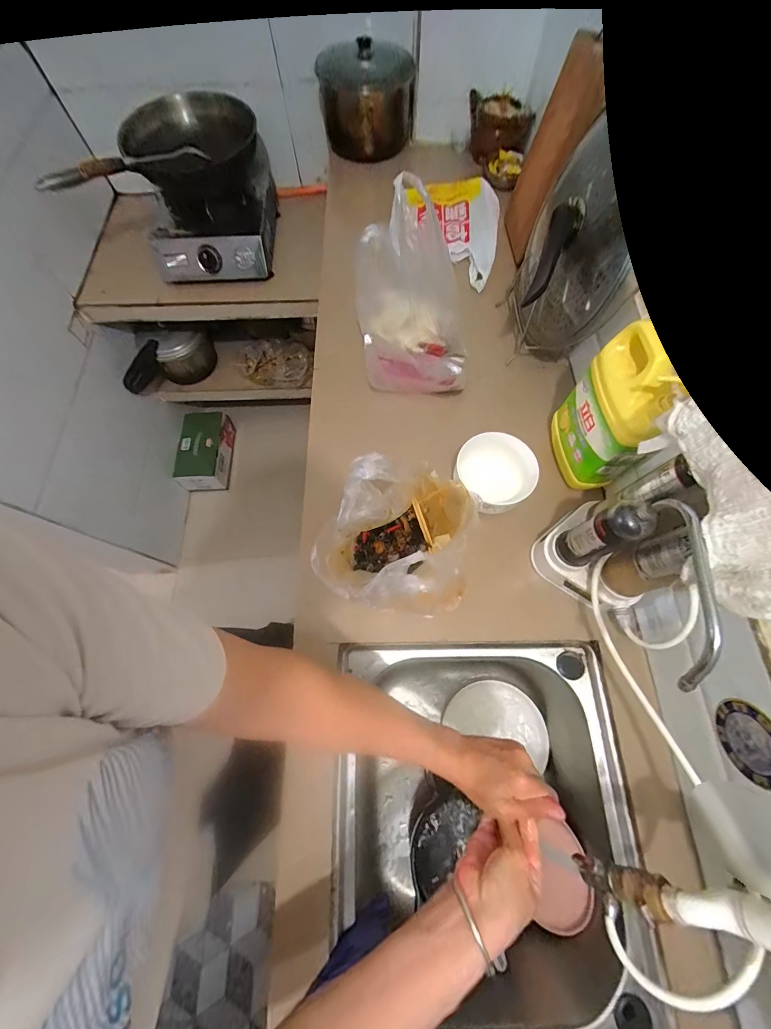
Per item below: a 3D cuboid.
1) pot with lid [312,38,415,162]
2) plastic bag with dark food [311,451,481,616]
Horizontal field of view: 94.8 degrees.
[{"bbox_3d":[-0.035,-0.931,0.803,0.198,0.159,0.185,-1,71,2],"label":"pot with lid"},{"bbox_3d":[0.009,0.027,0.444,0.166,0.202,0.166,11,71,6],"label":"plastic bag with dark food"}]

